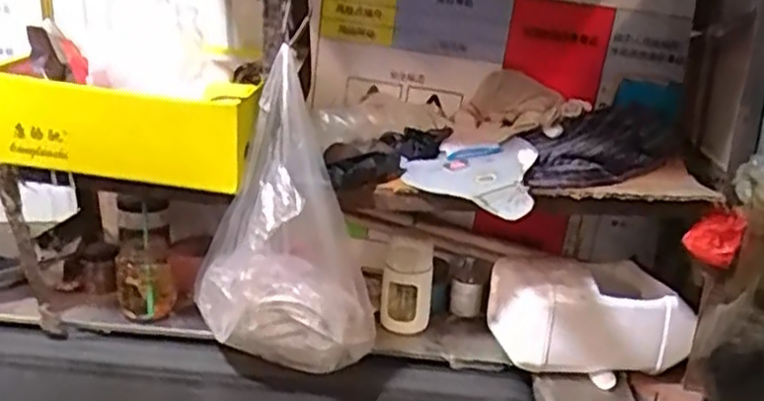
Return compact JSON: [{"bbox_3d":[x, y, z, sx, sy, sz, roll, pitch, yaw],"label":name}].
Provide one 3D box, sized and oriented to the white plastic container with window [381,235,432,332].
[{"bbox_3d":[0.038,0.130,1.137,0.077,0.155,0.048,4,20,4],"label":"white plastic container with window"}]

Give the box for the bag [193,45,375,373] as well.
[{"bbox_3d":[-0.124,0.031,0.966,0.221,0.365,0.194,-3,21,-15],"label":"bag"}]

